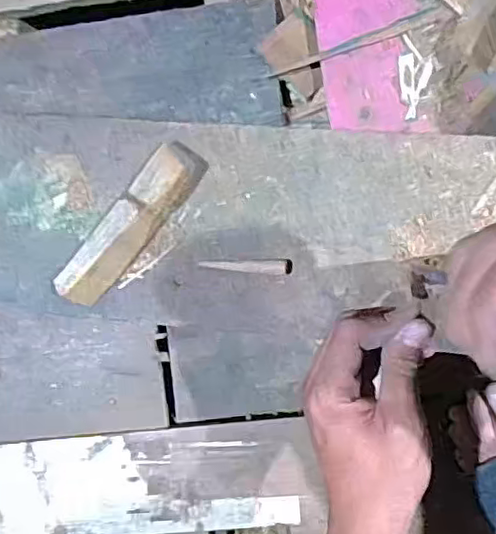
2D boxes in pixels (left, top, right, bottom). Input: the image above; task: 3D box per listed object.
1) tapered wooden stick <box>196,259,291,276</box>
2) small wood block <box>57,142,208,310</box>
[{"bbox_3d":[-0.002,0.000,0.416,0.062,0.005,0.010,0,89,9],"label":"tapered wooden stick"},{"bbox_3d":[-0.081,-0.029,0.416,0.033,0.027,0.129,41,95,7],"label":"small wood block"}]

